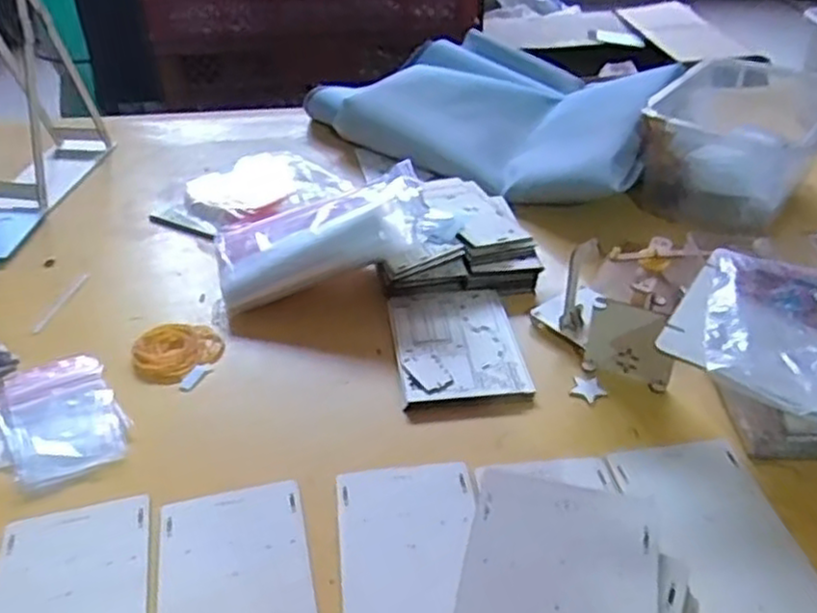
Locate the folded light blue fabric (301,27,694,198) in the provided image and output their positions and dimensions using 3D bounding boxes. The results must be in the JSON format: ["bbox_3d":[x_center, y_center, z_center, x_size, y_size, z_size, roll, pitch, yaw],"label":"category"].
[{"bbox_3d":[0.133,-0.282,1.000,0.471,0.110,0.316,27,45,32],"label":"folded light blue fabric"}]

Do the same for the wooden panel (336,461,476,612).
[{"bbox_3d":[0.003,0.172,0.496,0.096,0.008,0.170,-9,36,-2],"label":"wooden panel"}]

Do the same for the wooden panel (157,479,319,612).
[{"bbox_3d":[-0.112,0.187,0.483,0.099,0.004,0.167,-9,37,-11],"label":"wooden panel"}]

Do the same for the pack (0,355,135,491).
[{"bbox_3d":[-0.290,0.090,0.605,0.103,0.010,0.133,-18,40,-21],"label":"pack"}]

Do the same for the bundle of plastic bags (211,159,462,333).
[{"bbox_3d":[-0.076,-0.072,0.761,0.247,0.060,0.147,-18,37,6],"label":"bundle of plastic bags"}]

